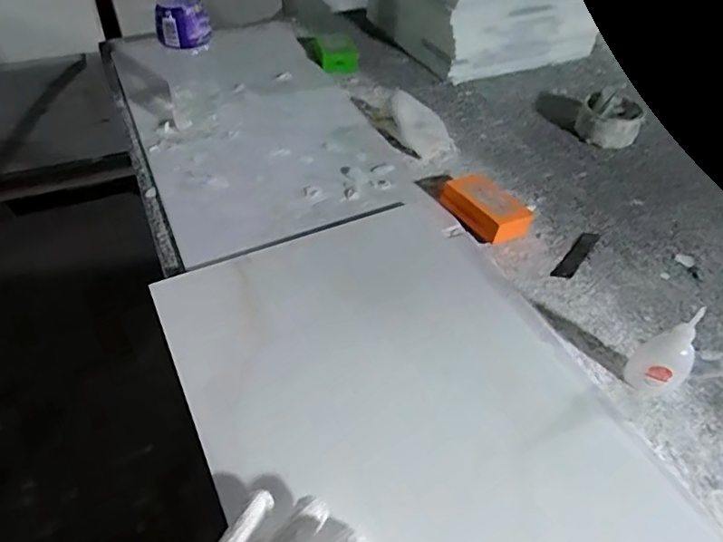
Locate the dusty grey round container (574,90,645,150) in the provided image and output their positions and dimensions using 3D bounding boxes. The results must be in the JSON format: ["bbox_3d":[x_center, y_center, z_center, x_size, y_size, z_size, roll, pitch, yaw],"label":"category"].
[{"bbox_3d":[0.354,-0.214,0.790,0.078,0.052,0.073,3,45,-3],"label":"dusty grey round container"}]

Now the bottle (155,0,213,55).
[{"bbox_3d":[-0.202,-0.291,0.622,0.060,0.093,0.051,-8,45,-11],"label":"bottle"}]

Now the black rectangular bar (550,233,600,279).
[{"bbox_3d":[0.240,-0.019,0.623,0.020,0.004,0.096,31,51,23],"label":"black rectangular bar"}]

